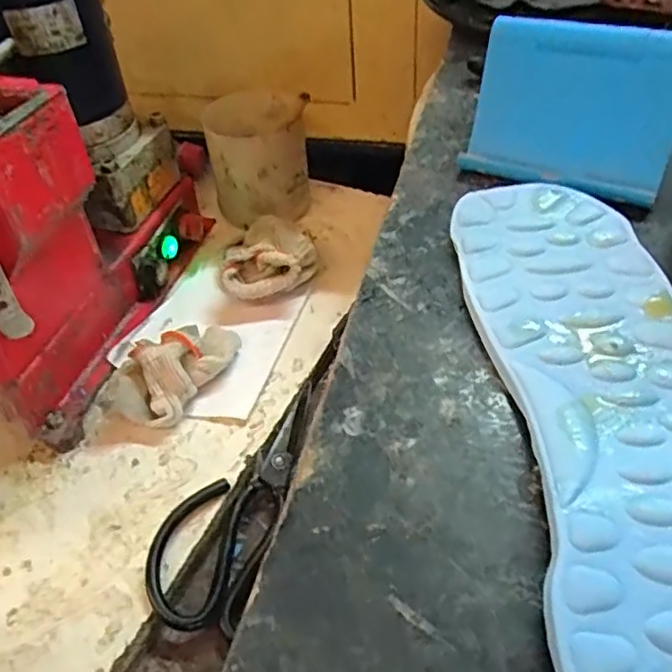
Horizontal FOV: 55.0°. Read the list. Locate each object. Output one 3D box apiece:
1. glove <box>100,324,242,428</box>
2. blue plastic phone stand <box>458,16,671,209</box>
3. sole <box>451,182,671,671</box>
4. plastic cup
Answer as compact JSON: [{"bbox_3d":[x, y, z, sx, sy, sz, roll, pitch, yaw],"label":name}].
[{"bbox_3d":[-0.124,0.022,0.478,0.058,0.044,0.108,22,52,24],"label":"glove"},{"bbox_3d":[0.116,-0.111,0.314,0.095,0.075,0.012,20,18,25],"label":"blue plastic phone stand"},{"bbox_3d":[0.092,0.015,0.223,0.072,0.014,0.233,-3,46,2],"label":"sole"},{"bbox_3d":[-0.074,-0.172,0.628,0.095,0.093,0.094,-10,46,-5],"label":"plastic cup"}]

